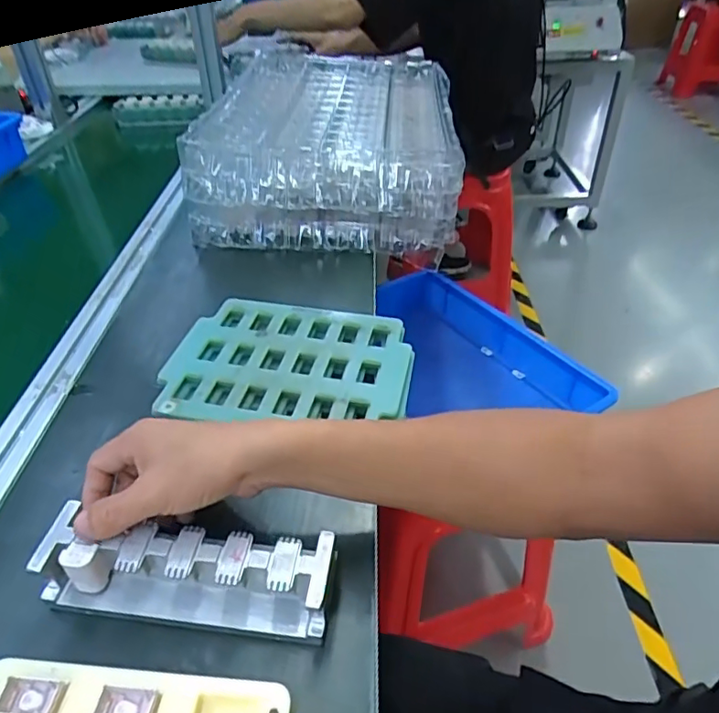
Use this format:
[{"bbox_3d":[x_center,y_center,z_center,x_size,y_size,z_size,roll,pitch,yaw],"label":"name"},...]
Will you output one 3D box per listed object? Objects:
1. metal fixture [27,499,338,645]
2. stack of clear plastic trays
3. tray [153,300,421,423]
[{"bbox_3d":[-0.112,0.143,0.366,0.189,0.045,0.049,3,39,5],"label":"metal fixture"},{"bbox_3d":[-0.037,-0.346,0.900,0.353,0.133,0.519,1,40,4],"label":"stack of clear plastic trays"},{"bbox_3d":[-0.066,0.008,0.539,0.225,0.024,0.169,8,39,8],"label":"tray"}]

